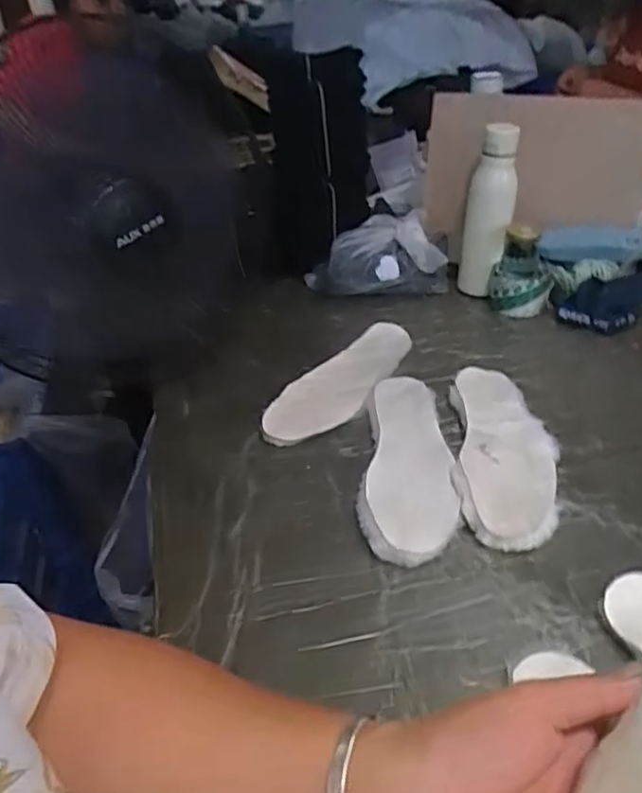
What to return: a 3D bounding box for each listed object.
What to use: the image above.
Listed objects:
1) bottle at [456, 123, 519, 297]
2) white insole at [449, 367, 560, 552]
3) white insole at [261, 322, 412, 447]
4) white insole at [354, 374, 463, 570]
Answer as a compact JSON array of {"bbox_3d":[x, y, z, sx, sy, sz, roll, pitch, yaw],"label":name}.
[{"bbox_3d":[0.246,-0.267,0.924,0.071,0.247,0.061,4,35,13],"label":"bottle"},{"bbox_3d":[0.195,0.050,0.665,0.102,0.025,0.268,1,34,9],"label":"white insole"},{"bbox_3d":[0.033,-0.021,0.784,0.092,0.025,0.269,17,40,29],"label":"white insole"},{"bbox_3d":[0.088,0.063,0.652,0.092,0.025,0.262,-1,34,5],"label":"white insole"}]

